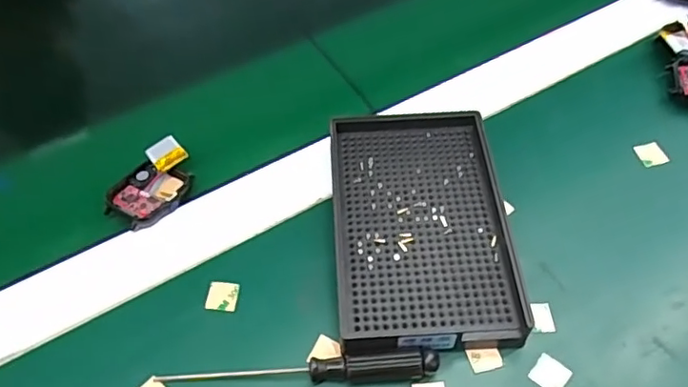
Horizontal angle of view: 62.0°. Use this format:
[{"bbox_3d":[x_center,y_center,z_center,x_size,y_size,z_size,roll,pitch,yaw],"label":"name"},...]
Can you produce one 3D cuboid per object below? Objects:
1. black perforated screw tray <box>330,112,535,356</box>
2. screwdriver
[{"bbox_3d":[0.041,0.015,0.312,0.091,0.026,0.141,-4,53,0],"label":"black perforated screw tray"},{"bbox_3d":[-0.022,0.084,0.270,0.131,0.014,0.012,-2,53,1],"label":"screwdriver"}]

